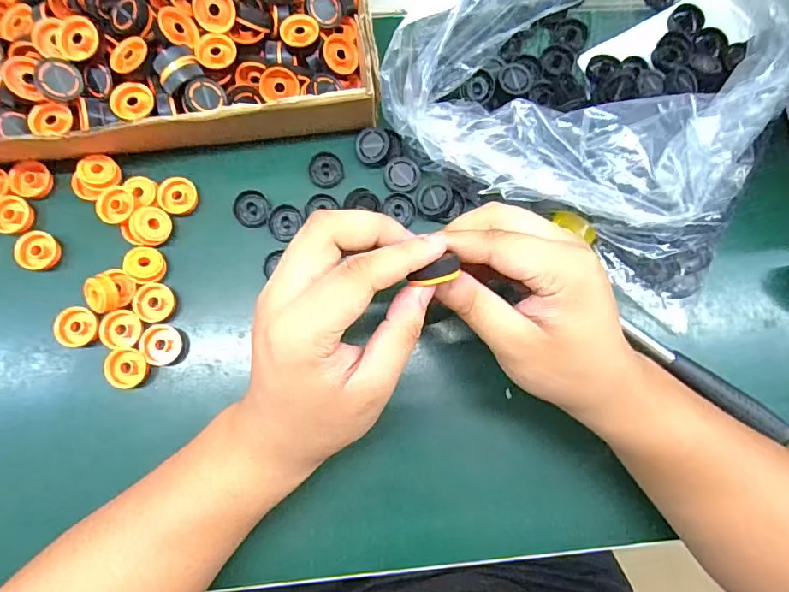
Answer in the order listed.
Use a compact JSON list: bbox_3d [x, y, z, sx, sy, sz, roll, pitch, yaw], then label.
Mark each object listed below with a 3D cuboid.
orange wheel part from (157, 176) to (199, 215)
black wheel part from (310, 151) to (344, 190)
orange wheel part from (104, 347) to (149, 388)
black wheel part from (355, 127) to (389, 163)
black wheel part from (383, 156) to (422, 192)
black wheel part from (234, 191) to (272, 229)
[{"bbox_3d":[-0.150,-0.069,0.341,0.024,0.009,0.026,1,79,-3],"label":"orange wheel part"},{"bbox_3d":[-0.049,-0.090,0.352,0.023,0.004,0.025,-3,79,-3],"label":"black wheel part"},{"bbox_3d":[-0.175,0.047,0.321,0.026,0.004,0.026,1,79,-3],"label":"orange wheel part"},{"bbox_3d":[-0.016,-0.107,0.349,0.024,0.004,0.024,-5,94,13],"label":"black wheel part"},{"bbox_3d":[0.005,-0.087,0.350,0.025,0.004,0.026,0,85,-4],"label":"black wheel part"},{"bbox_3d":[-0.100,-0.061,0.344,0.023,0.009,0.025,1,79,-3],"label":"black wheel part"}]

